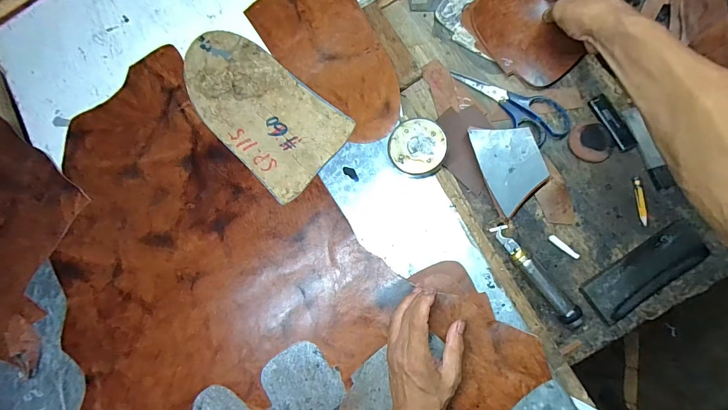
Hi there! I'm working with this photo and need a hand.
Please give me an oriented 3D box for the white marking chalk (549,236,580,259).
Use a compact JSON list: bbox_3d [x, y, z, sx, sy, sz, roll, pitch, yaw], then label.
[{"bbox_3d":[0.260,0.055,0.426,0.042,0.005,0.009,41,88,6],"label":"white marking chalk"}]

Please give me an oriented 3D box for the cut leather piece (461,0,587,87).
[{"bbox_3d":[0.222,-0.245,0.468,0.095,0.023,0.168,-41,81,1],"label":"cut leather piece"}]

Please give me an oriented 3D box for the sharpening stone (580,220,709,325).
[{"bbox_3d":[0.347,0.081,0.405,0.155,0.017,0.053,-37,84,0],"label":"sharpening stone"}]

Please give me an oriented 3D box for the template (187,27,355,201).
[{"bbox_3d":[-0.162,-0.141,0.490,0.272,0.009,0.147,39,90,7],"label":"template"}]

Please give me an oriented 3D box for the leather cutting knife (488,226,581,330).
[{"bbox_3d":[0.218,0.086,0.417,0.024,0.026,0.143,-35,84,0],"label":"leather cutting knife"}]

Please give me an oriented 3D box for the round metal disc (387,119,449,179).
[{"bbox_3d":[0.072,-0.076,0.445,0.075,0.028,0.078,0,85,3],"label":"round metal disc"}]

